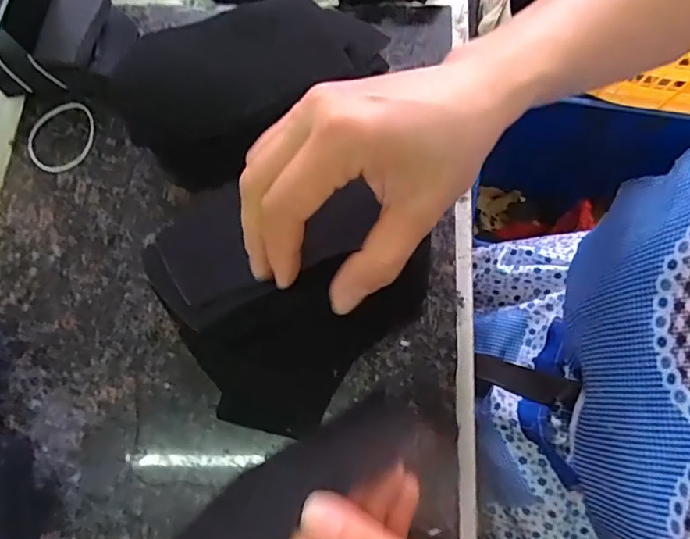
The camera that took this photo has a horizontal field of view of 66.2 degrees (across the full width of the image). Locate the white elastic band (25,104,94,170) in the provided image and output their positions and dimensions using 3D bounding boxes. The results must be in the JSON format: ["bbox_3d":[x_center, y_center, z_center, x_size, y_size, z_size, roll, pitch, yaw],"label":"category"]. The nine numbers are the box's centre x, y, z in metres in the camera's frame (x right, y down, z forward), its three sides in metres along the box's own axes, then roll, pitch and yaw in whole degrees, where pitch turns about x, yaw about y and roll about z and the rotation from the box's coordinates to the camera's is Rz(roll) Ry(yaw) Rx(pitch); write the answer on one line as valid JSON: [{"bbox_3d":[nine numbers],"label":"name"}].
[{"bbox_3d":[-0.231,-0.109,0.430,0.053,0.004,0.062,4,72,3],"label":"white elastic band"}]

